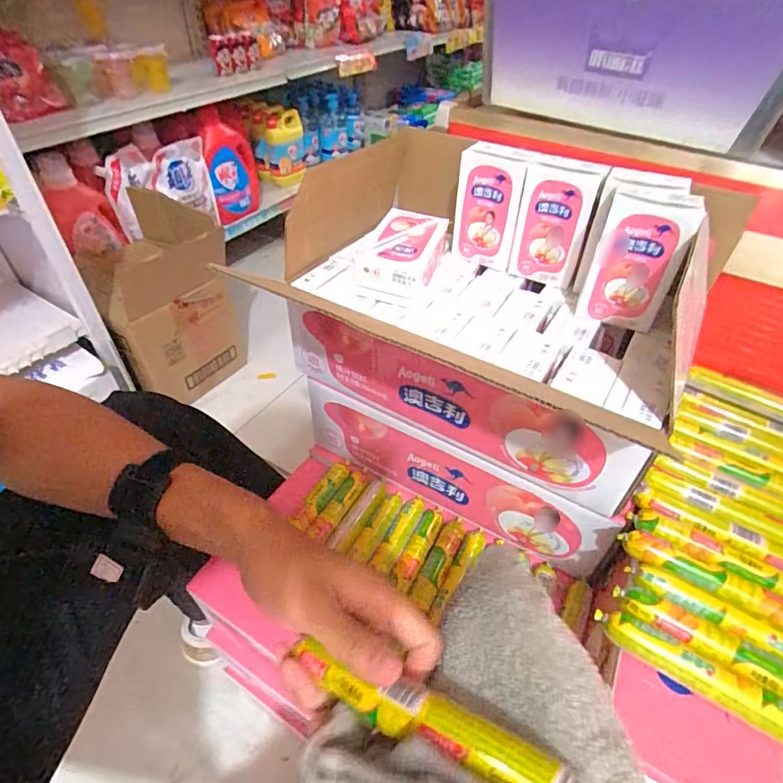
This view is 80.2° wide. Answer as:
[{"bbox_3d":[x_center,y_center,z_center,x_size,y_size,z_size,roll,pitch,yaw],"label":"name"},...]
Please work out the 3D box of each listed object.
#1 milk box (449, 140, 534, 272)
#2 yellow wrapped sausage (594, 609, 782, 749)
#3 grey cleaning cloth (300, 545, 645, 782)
[{"bbox_3d":[0.100,-0.191,0.482,0.064,0.104,0.046,15,45,12],"label":"milk box"},{"bbox_3d":[0.220,0.194,0.298,0.169,0.019,0.026,26,48,21],"label":"yellow wrapped sausage"},{"bbox_3d":[0.028,0.149,0.216,0.129,0.068,0.144,-4,45,-8],"label":"grey cleaning cloth"}]

